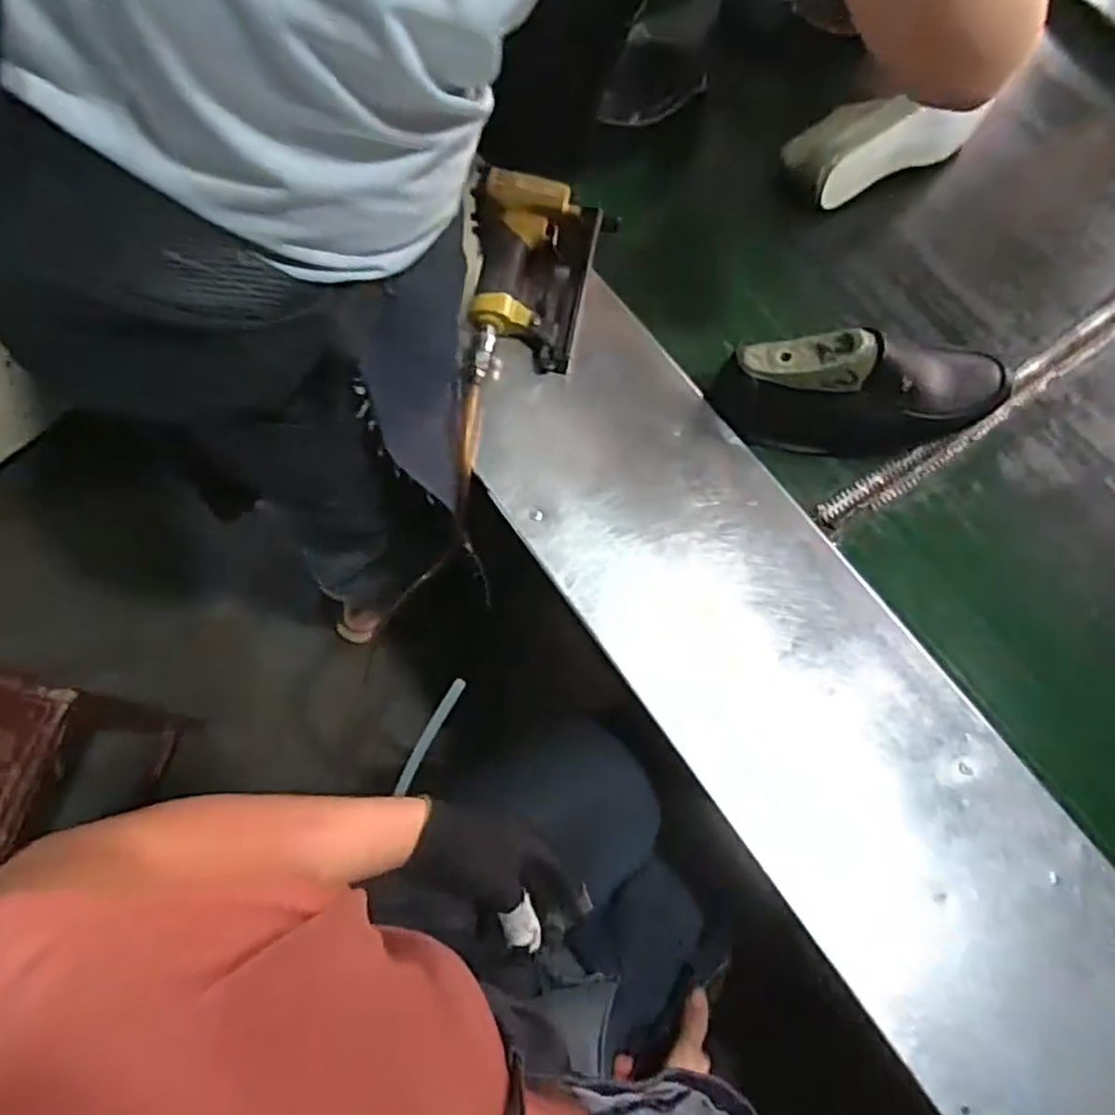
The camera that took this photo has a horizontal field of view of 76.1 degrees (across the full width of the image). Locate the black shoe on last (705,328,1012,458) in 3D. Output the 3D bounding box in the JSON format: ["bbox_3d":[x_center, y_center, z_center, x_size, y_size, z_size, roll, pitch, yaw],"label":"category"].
[{"bbox_3d":[0.285,-0.150,0.654,0.275,0.090,0.088,0,71,-2],"label":"black shoe on last"}]

